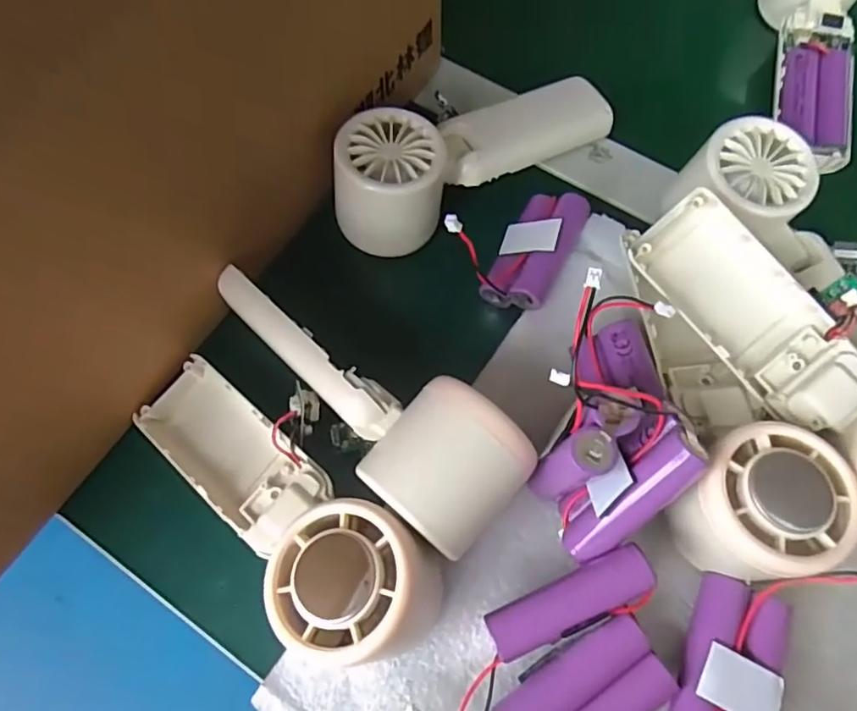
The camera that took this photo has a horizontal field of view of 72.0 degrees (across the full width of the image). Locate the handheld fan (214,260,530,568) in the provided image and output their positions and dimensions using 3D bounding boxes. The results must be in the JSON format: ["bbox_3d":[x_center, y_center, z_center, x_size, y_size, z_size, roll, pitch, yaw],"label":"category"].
[{"bbox_3d":[-0.034,0.016,0.257,0.162,0.054,0.057,37,73,14],"label":"handheld fan"}]

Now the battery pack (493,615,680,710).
[{"bbox_3d":[0.060,0.133,0.229,0.064,0.017,0.035,-33,71,-12],"label":"battery pack"}]

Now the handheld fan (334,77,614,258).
[{"bbox_3d":[0.027,-0.115,0.313,0.168,0.048,0.056,-30,71,-10],"label":"handheld fan"}]

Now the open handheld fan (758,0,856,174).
[{"bbox_3d":[0.234,-0.192,0.352,0.053,0.047,0.156,12,69,6],"label":"open handheld fan"}]

